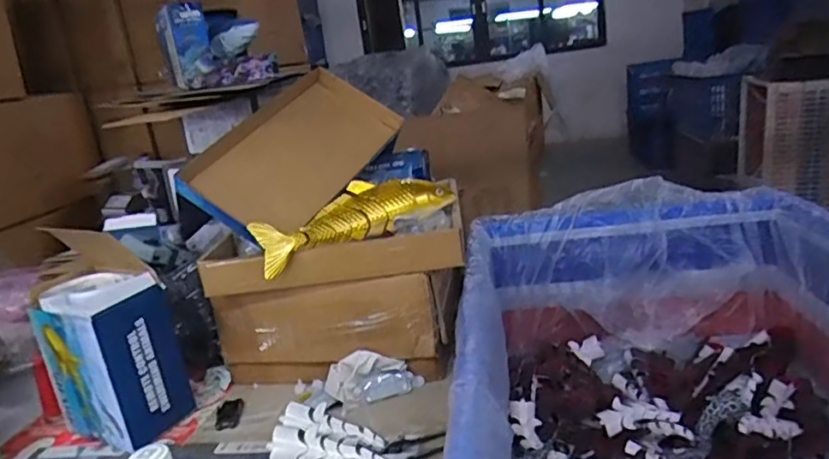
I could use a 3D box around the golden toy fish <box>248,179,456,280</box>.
[{"bbox_3d":[-0.082,-0.017,0.863,0.305,0.080,0.074,-13,17,-20],"label":"golden toy fish"}]

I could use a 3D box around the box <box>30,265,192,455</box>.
[{"bbox_3d":[-0.428,0.182,0.839,0.156,0.216,0.118,1,18,27],"label":"box"}]

